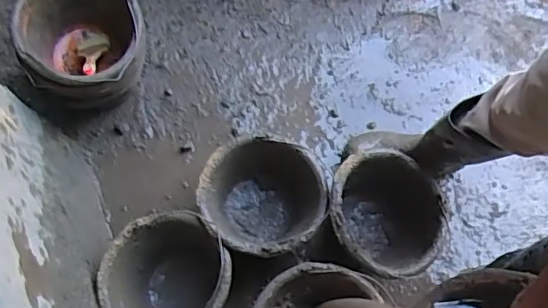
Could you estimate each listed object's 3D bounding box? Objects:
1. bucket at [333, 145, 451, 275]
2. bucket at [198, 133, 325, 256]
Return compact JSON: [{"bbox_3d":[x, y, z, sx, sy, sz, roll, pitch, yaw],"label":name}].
[{"bbox_3d":[0.232,0.130,1.166,0.240,0.195,0.238,-1,69,2],"label":"bucket"},{"bbox_3d":[-0.017,0.106,1.183,0.247,0.191,0.229,-1,69,2],"label":"bucket"}]

